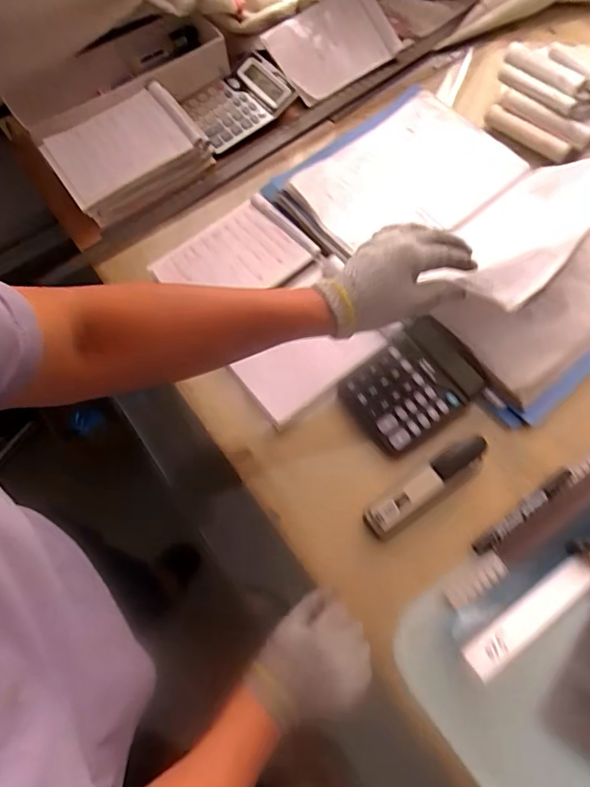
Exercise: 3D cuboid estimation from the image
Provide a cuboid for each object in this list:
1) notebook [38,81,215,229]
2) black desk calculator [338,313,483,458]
[{"bbox_3d":[-0.234,-0.339,0.719,0.197,0.042,0.140,-35,96,-13],"label":"notebook"},{"bbox_3d":[0.139,-0.009,0.608,0.140,0.032,0.112,-38,72,-13],"label":"black desk calculator"}]

